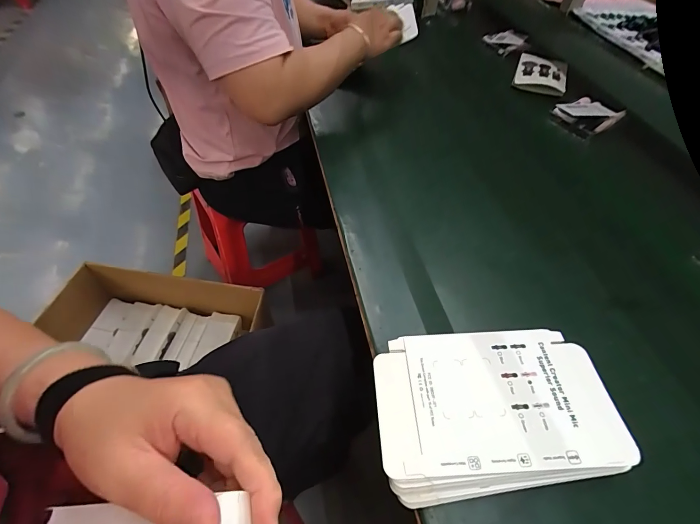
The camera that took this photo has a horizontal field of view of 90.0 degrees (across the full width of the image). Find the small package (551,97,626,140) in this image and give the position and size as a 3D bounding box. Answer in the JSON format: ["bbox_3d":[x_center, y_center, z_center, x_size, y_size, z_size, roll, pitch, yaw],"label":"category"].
[{"bbox_3d":[0.444,-0.275,0.655,0.089,0.035,0.095,-24,57,-21],"label":"small package"}]

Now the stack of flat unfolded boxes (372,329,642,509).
[{"bbox_3d":[0.117,0.130,0.315,0.204,0.064,0.137,-1,52,-5],"label":"stack of flat unfolded boxes"}]

